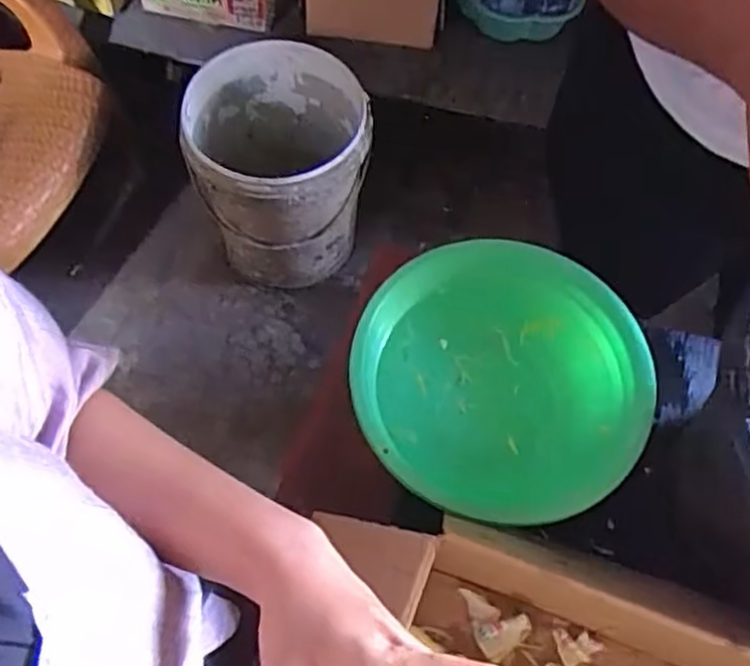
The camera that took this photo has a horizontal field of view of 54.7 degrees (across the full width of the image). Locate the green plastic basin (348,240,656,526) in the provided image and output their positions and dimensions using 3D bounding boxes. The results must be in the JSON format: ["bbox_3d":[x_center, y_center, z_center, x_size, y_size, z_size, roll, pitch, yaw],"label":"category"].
[{"bbox_3d":[0.101,0.040,0.594,0.228,0.074,0.215,0,65,0],"label":"green plastic basin"}]

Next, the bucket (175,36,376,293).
[{"bbox_3d":[-0.167,-0.294,1.338,0.307,0.333,0.295,1,65,0],"label":"bucket"}]

